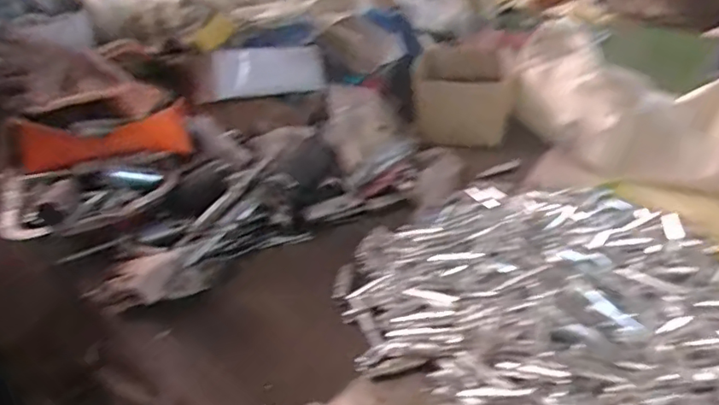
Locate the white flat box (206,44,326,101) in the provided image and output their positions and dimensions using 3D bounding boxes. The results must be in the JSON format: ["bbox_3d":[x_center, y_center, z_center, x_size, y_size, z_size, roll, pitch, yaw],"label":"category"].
[{"bbox_3d":[-0.131,-0.183,0.744,0.165,0.062,0.018,-11,16,-22],"label":"white flat box"}]

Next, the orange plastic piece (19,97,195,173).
[{"bbox_3d":[-0.300,-0.075,0.631,0.187,0.056,0.063,-18,36,-21],"label":"orange plastic piece"}]

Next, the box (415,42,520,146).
[{"bbox_3d":[0.163,-0.177,0.862,0.144,0.104,0.136,1,34,7],"label":"box"}]

